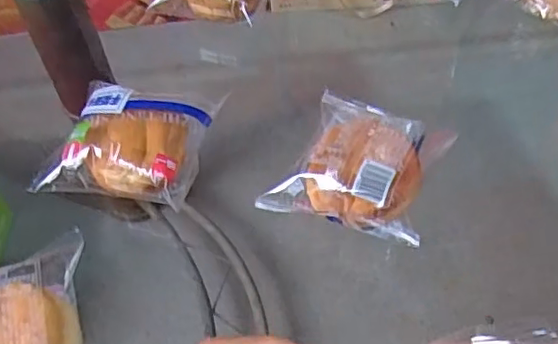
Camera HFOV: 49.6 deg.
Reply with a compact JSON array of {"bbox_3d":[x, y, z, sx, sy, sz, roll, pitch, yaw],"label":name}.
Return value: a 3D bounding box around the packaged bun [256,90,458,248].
[{"bbox_3d":[0.054,-0.004,0.421,0.103,0.042,0.101,14,54,14],"label":"packaged bun"}]

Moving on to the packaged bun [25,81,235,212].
[{"bbox_3d":[-0.113,-0.020,0.445,0.109,0.045,0.086,7,53,10],"label":"packaged bun"}]

